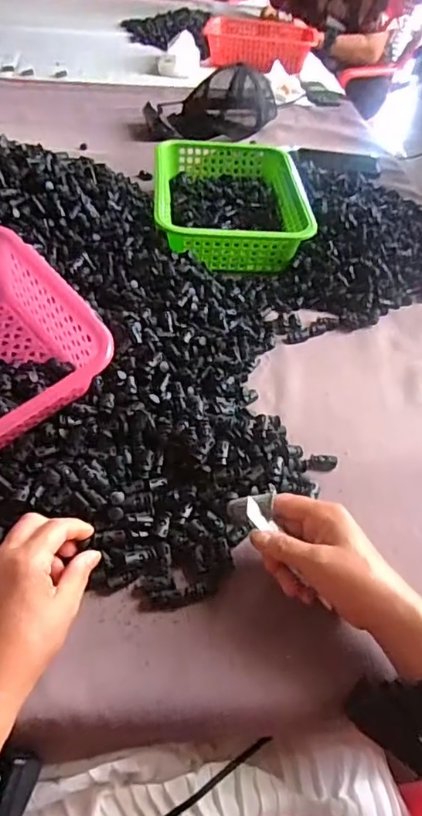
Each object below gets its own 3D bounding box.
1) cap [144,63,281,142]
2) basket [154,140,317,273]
[{"bbox_3d":[-0.008,-0.653,1.149,0.186,0.098,0.259,34,52,23],"label":"cap"},{"bbox_3d":[0.024,-0.334,0.859,0.217,0.079,0.321,0,47,-6],"label":"basket"}]

